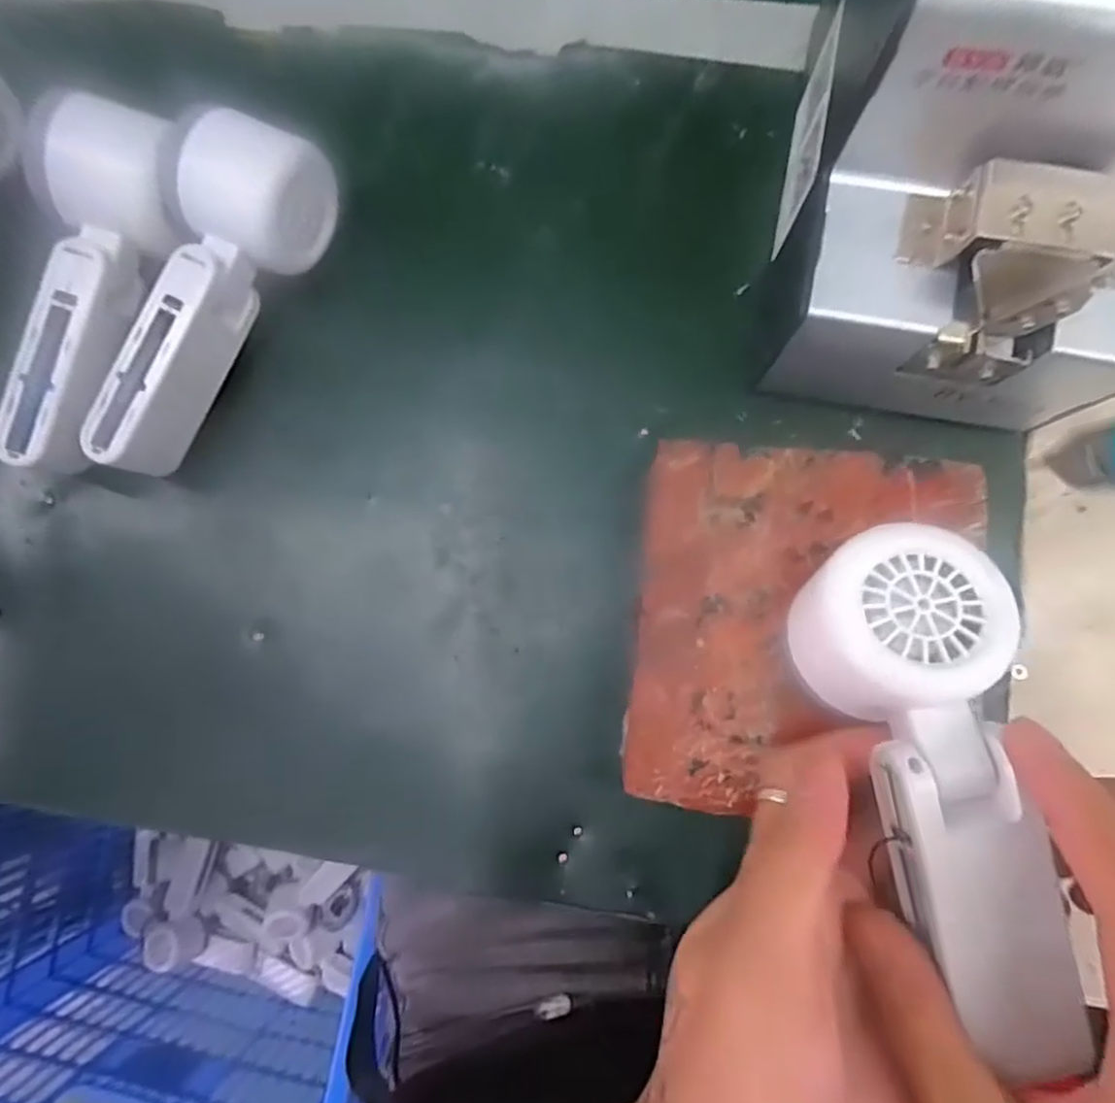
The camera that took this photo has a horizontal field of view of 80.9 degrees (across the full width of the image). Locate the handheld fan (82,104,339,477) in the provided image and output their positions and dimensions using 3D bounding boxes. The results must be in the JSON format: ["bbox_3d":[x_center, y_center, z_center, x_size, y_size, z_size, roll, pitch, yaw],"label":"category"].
[{"bbox_3d":[-0.156,-0.111,0.296,0.051,0.060,0.163,21,84,5],"label":"handheld fan"}]

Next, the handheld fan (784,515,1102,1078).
[{"bbox_3d":[0.118,0.068,0.205,0.059,0.037,0.149,-14,83,1],"label":"handheld fan"}]

